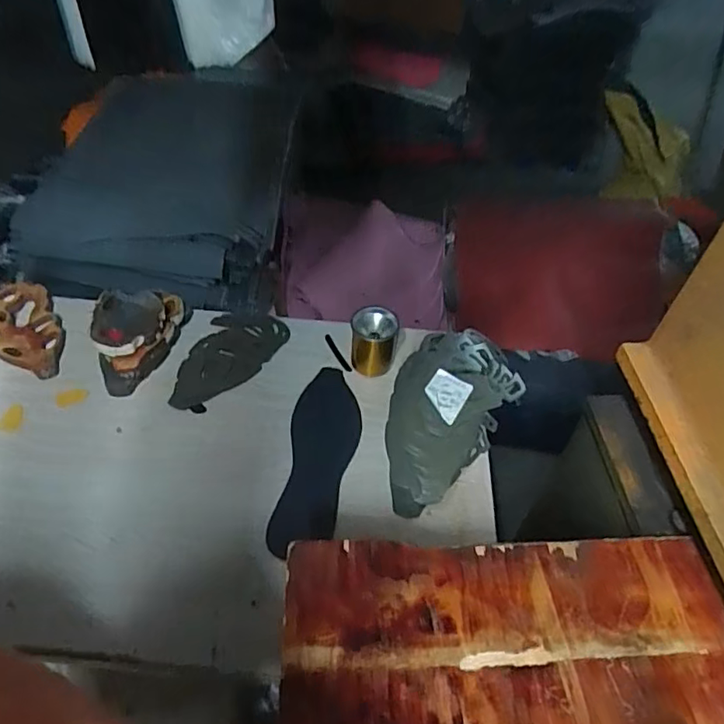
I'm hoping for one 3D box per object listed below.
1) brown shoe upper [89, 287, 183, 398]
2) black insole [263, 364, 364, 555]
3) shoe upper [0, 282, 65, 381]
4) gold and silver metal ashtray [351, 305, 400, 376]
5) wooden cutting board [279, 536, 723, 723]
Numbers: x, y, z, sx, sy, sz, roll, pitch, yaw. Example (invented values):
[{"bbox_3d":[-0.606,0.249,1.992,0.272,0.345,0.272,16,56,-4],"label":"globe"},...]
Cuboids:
[{"bbox_3d":[-0.361,-0.052,0.926,0.143,0.067,0.202,-13,49,-16],"label":"brown shoe upper"},{"bbox_3d":[-0.061,0.134,0.835,0.100,0.010,0.306,5,50,3],"label":"black insole"},{"bbox_3d":[-0.564,-0.053,0.942,0.111,0.031,0.217,-25,54,-25],"label":"shoe upper"},{"bbox_3d":[0.020,-0.033,0.922,0.075,0.090,0.067,5,47,1],"label":"gold and silver metal ashtray"},{"bbox_3d":[0.148,0.305,0.490,0.427,0.011,0.304,0,47,-3],"label":"wooden cutting board"}]

